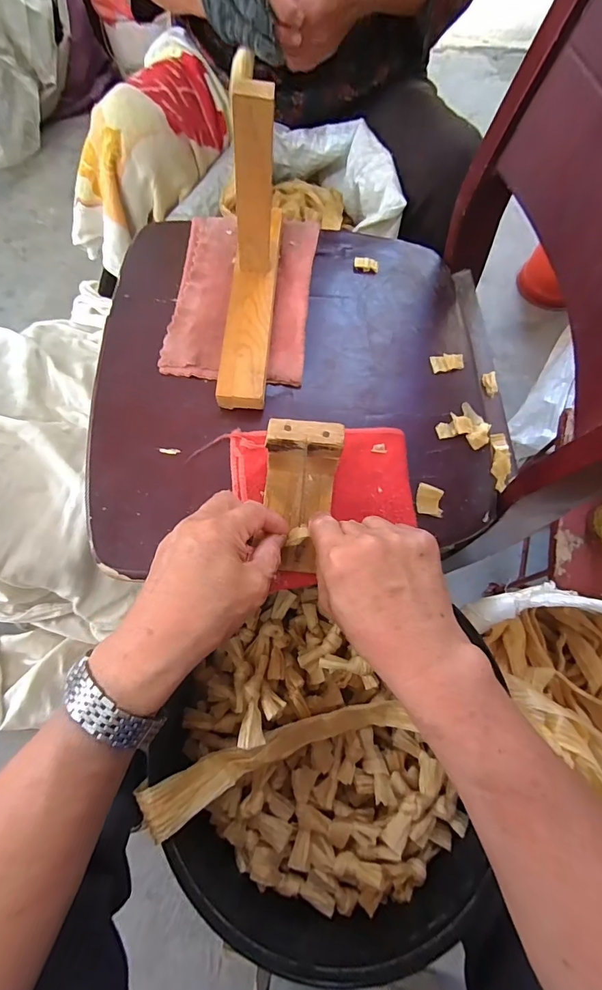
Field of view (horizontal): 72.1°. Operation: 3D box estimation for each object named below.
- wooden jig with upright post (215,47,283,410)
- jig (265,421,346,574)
[{"bbox_3d":[-0.051,-0.227,0.373,0.048,0.162,0.246,5,71,0],"label":"wooden jig with upright post"},{"bbox_3d":[-0.002,0.003,0.337,0.059,0.068,0.106,7,71,1],"label":"jig"}]

